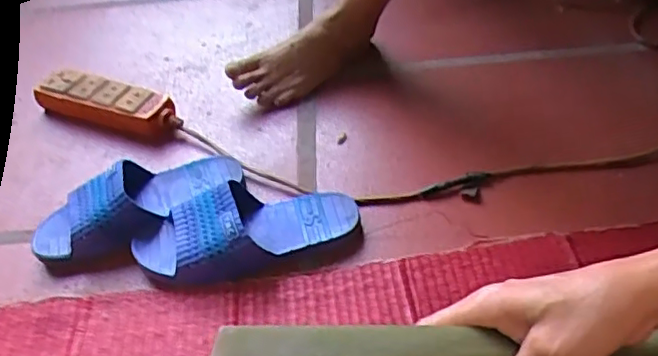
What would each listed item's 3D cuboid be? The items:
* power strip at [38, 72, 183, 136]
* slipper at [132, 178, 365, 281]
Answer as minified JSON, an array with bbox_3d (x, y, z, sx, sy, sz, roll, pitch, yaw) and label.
[{"bbox_3d":[-0.275,-0.095,0.782,0.199,0.040,0.054,14,48,20],"label":"power strip"},{"bbox_3d":[-0.080,0.048,0.619,0.223,0.056,0.086,-15,45,-9],"label":"slipper"}]

